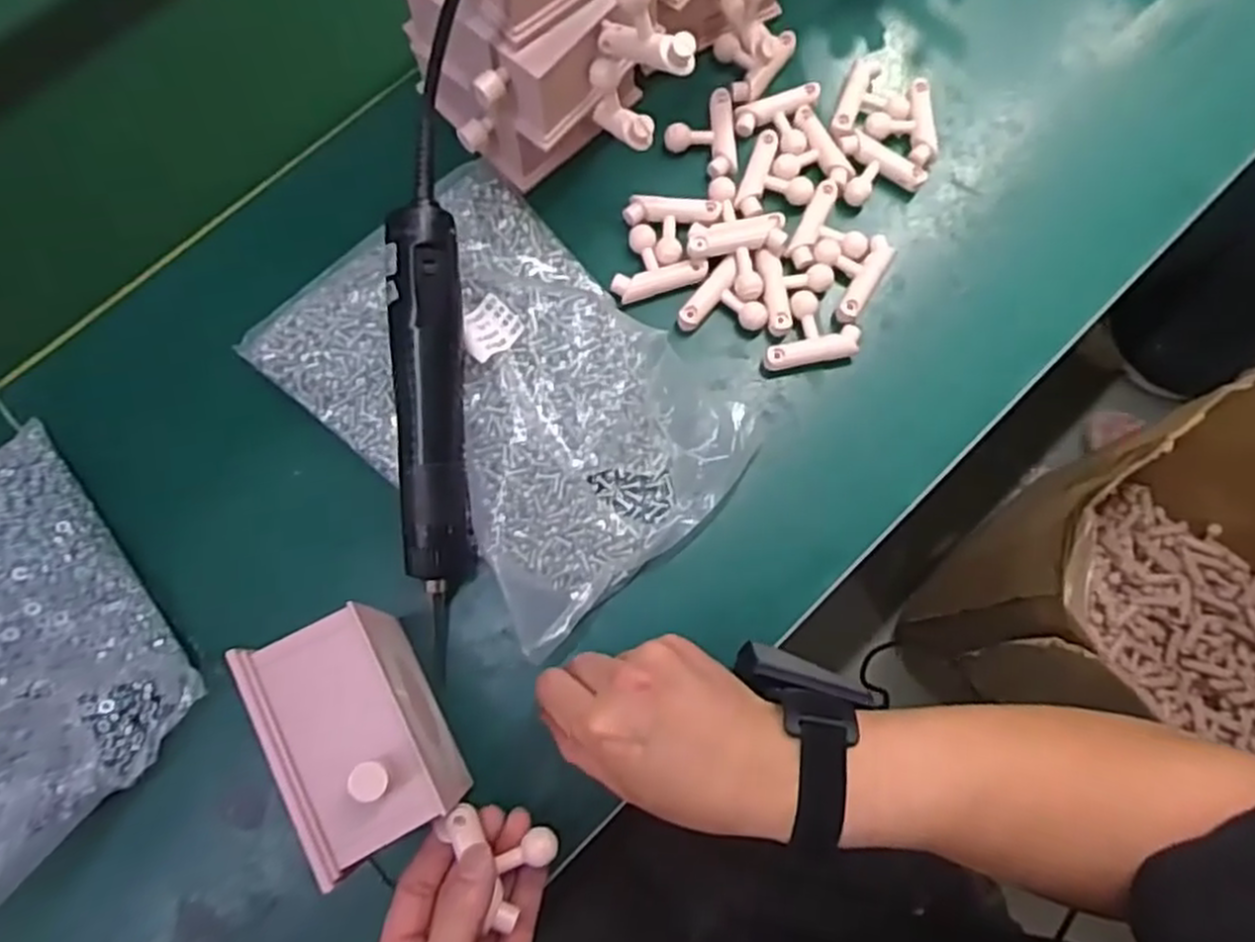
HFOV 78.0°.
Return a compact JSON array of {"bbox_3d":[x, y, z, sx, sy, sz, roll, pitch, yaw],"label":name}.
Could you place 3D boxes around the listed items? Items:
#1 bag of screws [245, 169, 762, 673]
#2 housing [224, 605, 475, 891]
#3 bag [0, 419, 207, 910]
[{"bbox_3d":[-0.067,-0.056,0.452,0.269,0.039,0.198,44,80,10],"label":"bag of screws"},{"bbox_3d":[-0.123,0.122,0.367,0.054,0.101,0.100,-26,77,-6],"label":"housing"},{"bbox_3d":[-0.332,0.103,0.399,0.196,0.050,0.179,40,79,10],"label":"bag"}]

